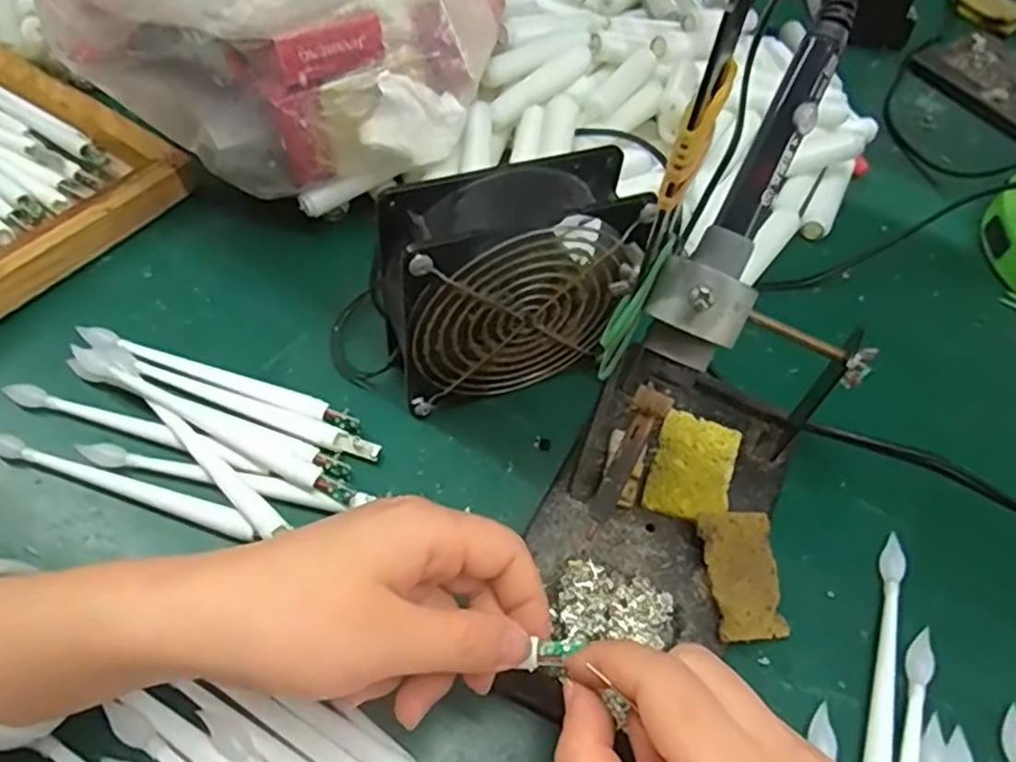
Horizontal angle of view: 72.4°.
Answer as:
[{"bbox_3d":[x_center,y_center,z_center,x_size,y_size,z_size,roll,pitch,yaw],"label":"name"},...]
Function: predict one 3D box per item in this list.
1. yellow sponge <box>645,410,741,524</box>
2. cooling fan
[{"bbox_3d":[0.091,0.043,0.344,0.038,0.007,0.056,19,56,10],"label":"yellow sponge"},{"bbox_3d":[0.005,-0.046,0.335,0.134,0.115,0.045,-15,57,-13],"label":"cooling fan"}]

